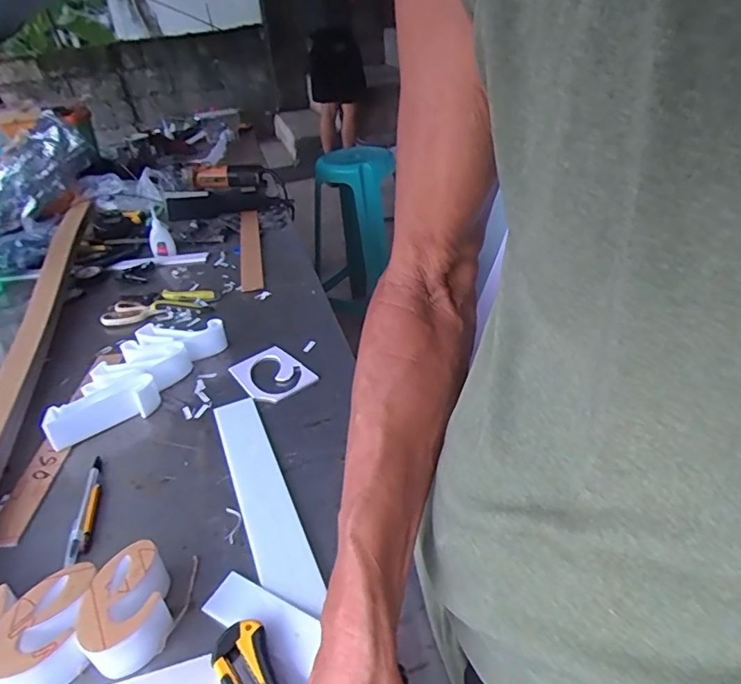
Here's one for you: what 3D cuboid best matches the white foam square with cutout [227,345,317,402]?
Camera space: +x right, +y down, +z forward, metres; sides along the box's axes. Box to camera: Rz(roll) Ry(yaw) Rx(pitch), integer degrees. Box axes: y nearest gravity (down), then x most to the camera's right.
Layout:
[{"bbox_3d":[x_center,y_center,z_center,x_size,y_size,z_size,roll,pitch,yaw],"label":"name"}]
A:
[{"bbox_3d":[-0.138,0.043,0.741,0.087,0.006,0.109,-28,39,-31],"label":"white foam square with cutout"}]

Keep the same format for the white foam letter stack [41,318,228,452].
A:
[{"bbox_3d":[-0.318,0.046,0.724,0.106,0.047,0.259,11,36,24],"label":"white foam letter stack"}]

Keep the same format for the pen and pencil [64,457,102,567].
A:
[{"bbox_3d":[-0.296,0.170,0.565,0.024,0.008,0.135,-10,33,-8],"label":"pen and pencil"}]

